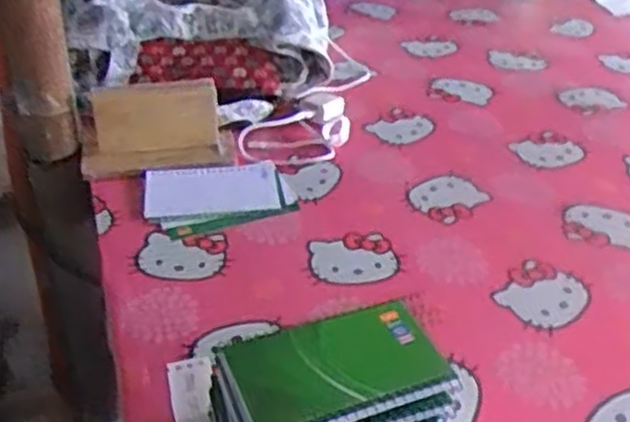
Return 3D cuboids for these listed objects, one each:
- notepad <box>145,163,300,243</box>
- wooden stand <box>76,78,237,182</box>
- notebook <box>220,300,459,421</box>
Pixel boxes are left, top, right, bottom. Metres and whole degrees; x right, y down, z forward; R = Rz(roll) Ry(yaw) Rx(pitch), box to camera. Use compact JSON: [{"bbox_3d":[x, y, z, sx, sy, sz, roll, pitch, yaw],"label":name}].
[{"bbox_3d":[-0.098,-0.014,0.788,0.136,0.010,0.106,-10,35,-14],"label":"notepad"},{"bbox_3d":[-0.172,-0.085,0.833,0.143,0.090,0.023,-6,4,-5],"label":"wooden stand"},{"bbox_3d":[0.016,0.101,0.508,0.133,0.015,0.086,-12,36,-18],"label":"notebook"}]

